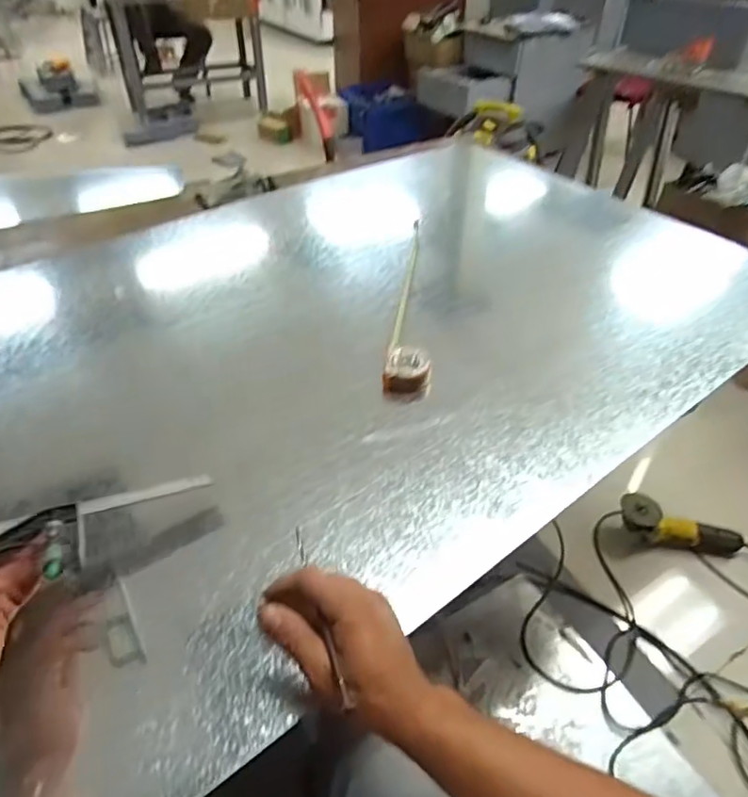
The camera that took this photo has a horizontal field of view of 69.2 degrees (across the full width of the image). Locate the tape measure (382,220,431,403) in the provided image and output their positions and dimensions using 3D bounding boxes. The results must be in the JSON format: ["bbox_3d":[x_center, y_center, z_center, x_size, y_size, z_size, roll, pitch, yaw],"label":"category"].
[{"bbox_3d":[0.065,-0.149,0.792,0.056,0.029,0.415,6,42,5],"label":"tape measure"}]

